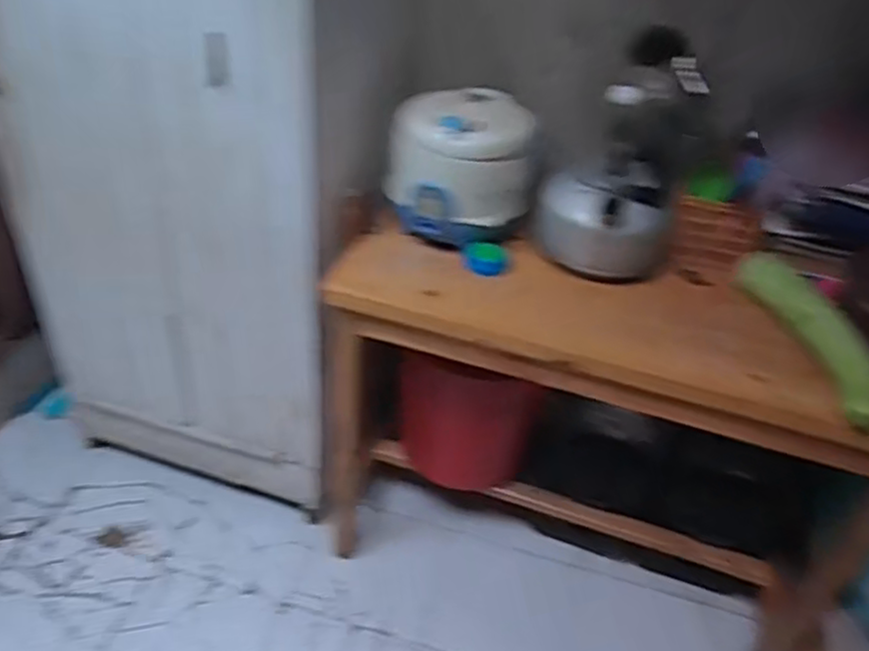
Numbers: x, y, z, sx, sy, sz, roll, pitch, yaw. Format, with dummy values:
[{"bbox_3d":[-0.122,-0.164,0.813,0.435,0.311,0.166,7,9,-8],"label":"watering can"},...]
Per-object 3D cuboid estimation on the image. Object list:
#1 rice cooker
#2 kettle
[{"bbox_3d":[0.046,-0.278,1.301,0.261,0.225,0.237,5,38,-2],"label":"rice cooker"},{"bbox_3d":[0.313,-0.211,1.291,0.240,0.134,0.253,17,40,14],"label":"kettle"}]

